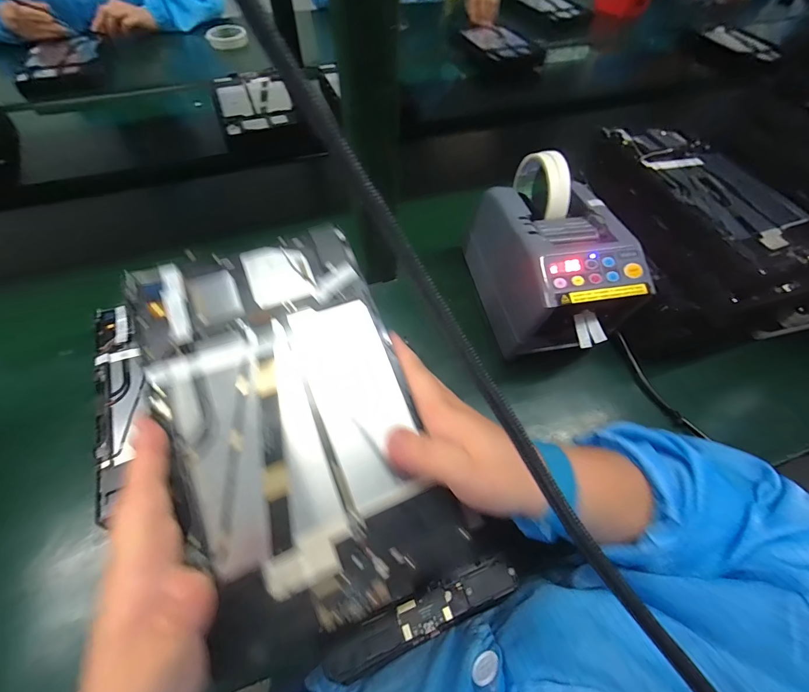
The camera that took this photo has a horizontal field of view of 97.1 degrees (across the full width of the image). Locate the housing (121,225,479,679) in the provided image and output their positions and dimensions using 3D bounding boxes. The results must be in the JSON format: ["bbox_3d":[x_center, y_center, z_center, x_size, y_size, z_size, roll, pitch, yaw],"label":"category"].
[{"bbox_3d":[-0.068,0.040,0.222,0.142,0.007,0.238,-20,75,-15],"label":"housing"}]

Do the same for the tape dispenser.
[{"bbox_3d":[0.156,-0.089,0.377,0.109,0.131,0.199,-9,59,-6],"label":"tape dispenser"}]

